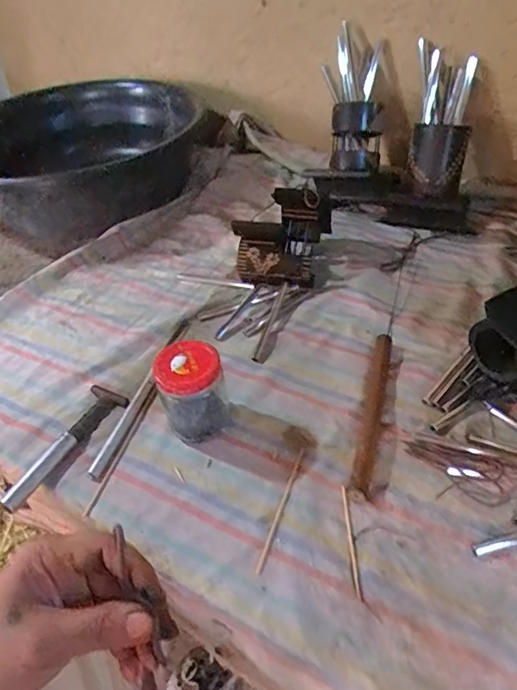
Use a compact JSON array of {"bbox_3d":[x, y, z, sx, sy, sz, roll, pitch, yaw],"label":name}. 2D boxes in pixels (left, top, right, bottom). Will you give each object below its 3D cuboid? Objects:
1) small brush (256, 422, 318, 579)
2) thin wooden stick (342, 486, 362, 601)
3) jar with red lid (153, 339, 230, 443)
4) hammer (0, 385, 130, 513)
[{"bbox_3d":[0.028,0.143,0.498,0.034,0.009,0.163,9,48,13],"label":"small brush"},{"bbox_3d":[0.082,0.172,0.451,0.005,0.004,0.098,-3,46,2],"label":"thin wooden stick"},{"bbox_3d":[-0.067,0.049,0.525,0.070,0.091,0.064,-15,45,-6],"label":"jar with red lid"},{"bbox_3d":[-0.205,0.102,0.534,0.042,0.021,0.160,20,51,22],"label":"hammer"}]

